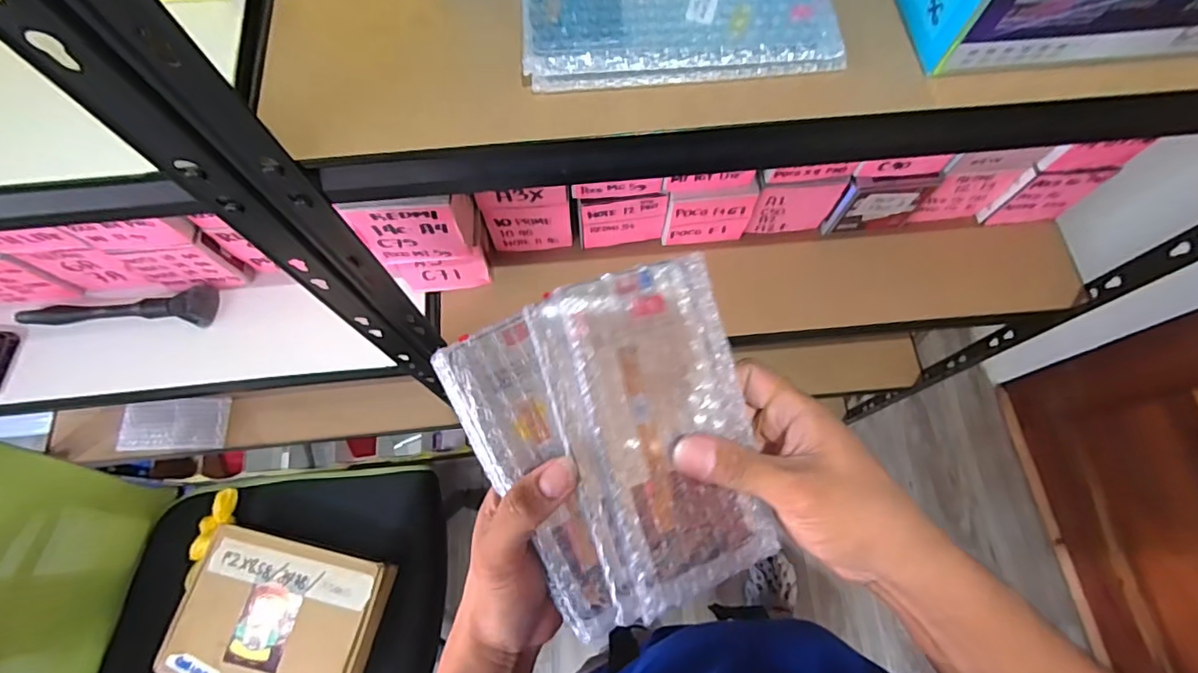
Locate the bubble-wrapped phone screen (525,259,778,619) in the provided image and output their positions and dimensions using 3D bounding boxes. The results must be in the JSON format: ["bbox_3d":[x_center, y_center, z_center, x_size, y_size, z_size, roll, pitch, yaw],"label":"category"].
[{"bbox_3d":[0.034,0.050,0.292,0.102,0.015,0.169,-17,90,-14],"label":"bubble-wrapped phone screen"}]

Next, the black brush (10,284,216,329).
[{"bbox_3d":[-0.543,-0.035,0.615,0.213,0.033,0.043,0,70,0],"label":"black brush"}]

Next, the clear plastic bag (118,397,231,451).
[{"bbox_3d":[-0.716,0.149,0.926,0.170,0.026,0.083,-3,84,4],"label":"clear plastic bag"}]

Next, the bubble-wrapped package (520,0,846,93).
[{"bbox_3d":[0.043,-0.183,0.304,0.167,0.018,0.089,-2,70,-1],"label":"bubble-wrapped package"}]

